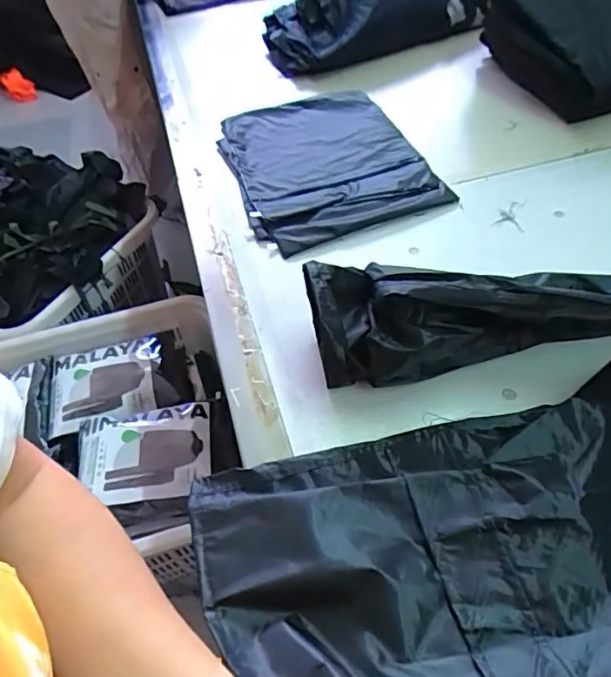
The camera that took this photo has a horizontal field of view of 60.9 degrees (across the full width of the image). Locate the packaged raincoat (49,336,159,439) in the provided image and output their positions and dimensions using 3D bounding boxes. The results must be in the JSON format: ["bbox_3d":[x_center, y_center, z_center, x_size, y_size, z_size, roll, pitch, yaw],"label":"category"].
[{"bbox_3d":[-0.426,0.098,1.120,0.230,0.042,0.214,-16,51,-9],"label":"packaged raincoat"}]

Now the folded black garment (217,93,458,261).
[{"bbox_3d":[0.033,-0.279,0.809,0.286,0.028,0.355,-16,51,-9],"label":"folded black garment"}]

